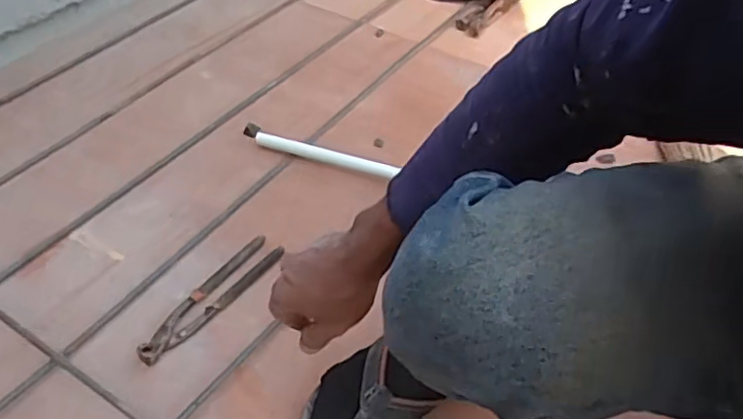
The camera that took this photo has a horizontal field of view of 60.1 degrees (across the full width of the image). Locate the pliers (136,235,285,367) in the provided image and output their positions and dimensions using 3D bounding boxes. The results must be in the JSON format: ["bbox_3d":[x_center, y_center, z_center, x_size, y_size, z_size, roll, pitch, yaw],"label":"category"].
[{"bbox_3d":[-0.203,0.109,0.813,0.049,0.017,0.220,28,52,25],"label":"pliers"}]

